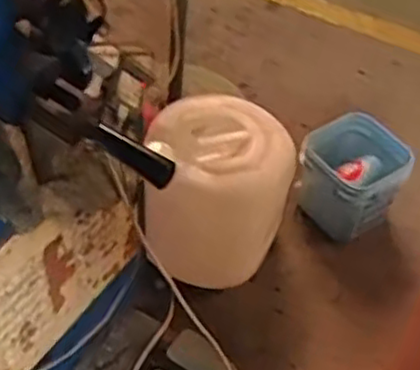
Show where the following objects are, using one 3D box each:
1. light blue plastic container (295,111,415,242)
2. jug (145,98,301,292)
[{"bbox_3d":[0.331,-0.010,1.661,0.240,0.222,0.219,27,52,19],"label":"light blue plastic container"},{"bbox_3d":[0.017,0.013,1.465,0.292,0.292,0.262,3,48,-1],"label":"jug"}]

